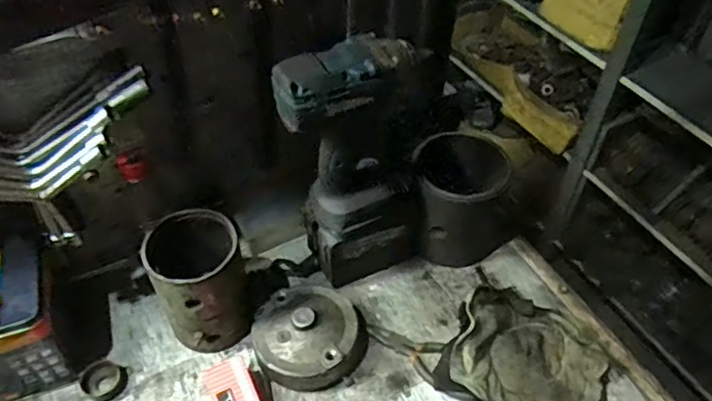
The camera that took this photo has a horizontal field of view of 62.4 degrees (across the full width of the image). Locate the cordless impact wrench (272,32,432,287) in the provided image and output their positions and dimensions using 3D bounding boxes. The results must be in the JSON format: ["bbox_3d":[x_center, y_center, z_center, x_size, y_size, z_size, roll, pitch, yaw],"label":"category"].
[{"bbox_3d":[-0.002,-0.026,0.600,0.141,0.284,0.078,-20,50,-18],"label":"cordless impact wrench"}]

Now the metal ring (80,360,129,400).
[{"bbox_3d":[-0.258,0.185,0.605,0.041,0.017,0.039,0,47,0],"label":"metal ring"}]

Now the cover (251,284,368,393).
[{"bbox_3d":[-0.048,0.138,0.617,0.110,0.057,0.107,0,47,0],"label":"cover"}]

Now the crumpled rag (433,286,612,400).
[{"bbox_3d":[0.179,0.160,0.612,0.161,0.049,0.142,18,49,16],"label":"crumpled rag"}]

